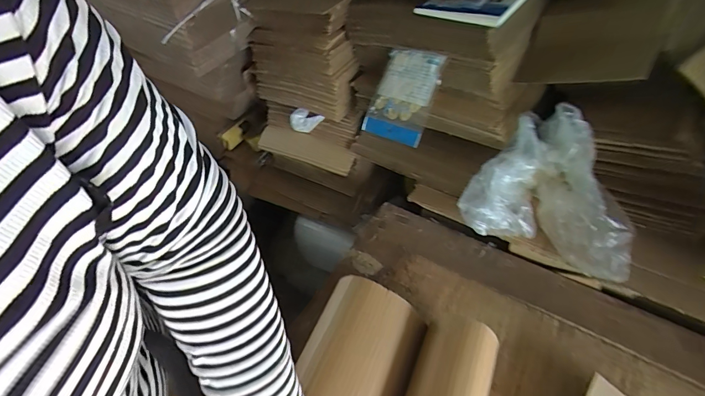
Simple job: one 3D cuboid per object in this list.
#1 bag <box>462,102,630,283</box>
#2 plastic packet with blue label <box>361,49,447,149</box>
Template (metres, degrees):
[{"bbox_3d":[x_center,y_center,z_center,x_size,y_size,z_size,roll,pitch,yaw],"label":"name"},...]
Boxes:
[{"bbox_3d":[0.339,-0.024,0.626,0.254,0.142,0.217,21,55,23],"label":"bag"},{"bbox_3d":[0.103,-0.212,0.778,0.143,0.031,0.181,24,96,39],"label":"plastic packet with blue label"}]

